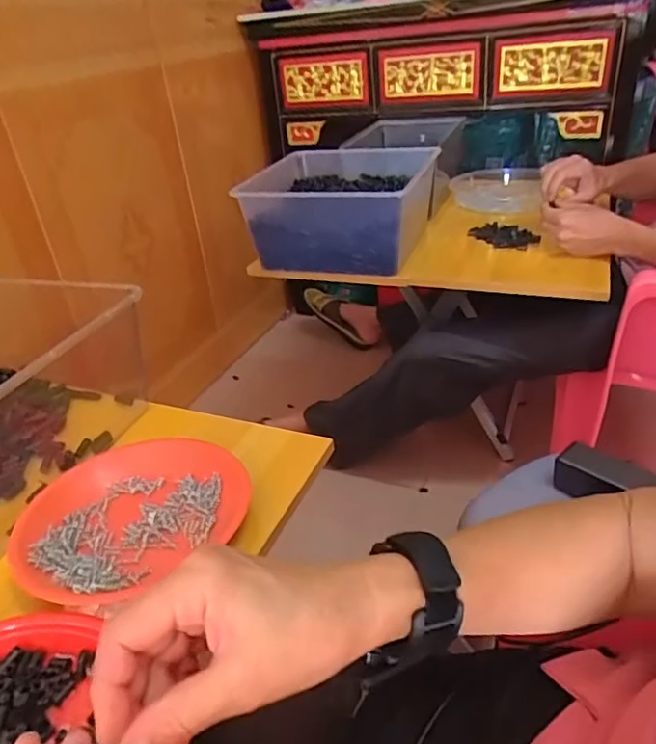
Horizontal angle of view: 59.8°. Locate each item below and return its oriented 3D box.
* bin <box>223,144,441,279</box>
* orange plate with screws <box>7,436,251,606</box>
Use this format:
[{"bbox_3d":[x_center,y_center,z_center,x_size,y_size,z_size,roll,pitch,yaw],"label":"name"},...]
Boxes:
[{"bbox_3d":[0.025,-0.293,1.047,0.311,0.162,0.327,4,34,16],"label":"bin"},{"bbox_3d":[-0.175,0.122,0.507,0.191,0.029,0.163,-28,38,-31],"label":"orange plate with screws"}]

